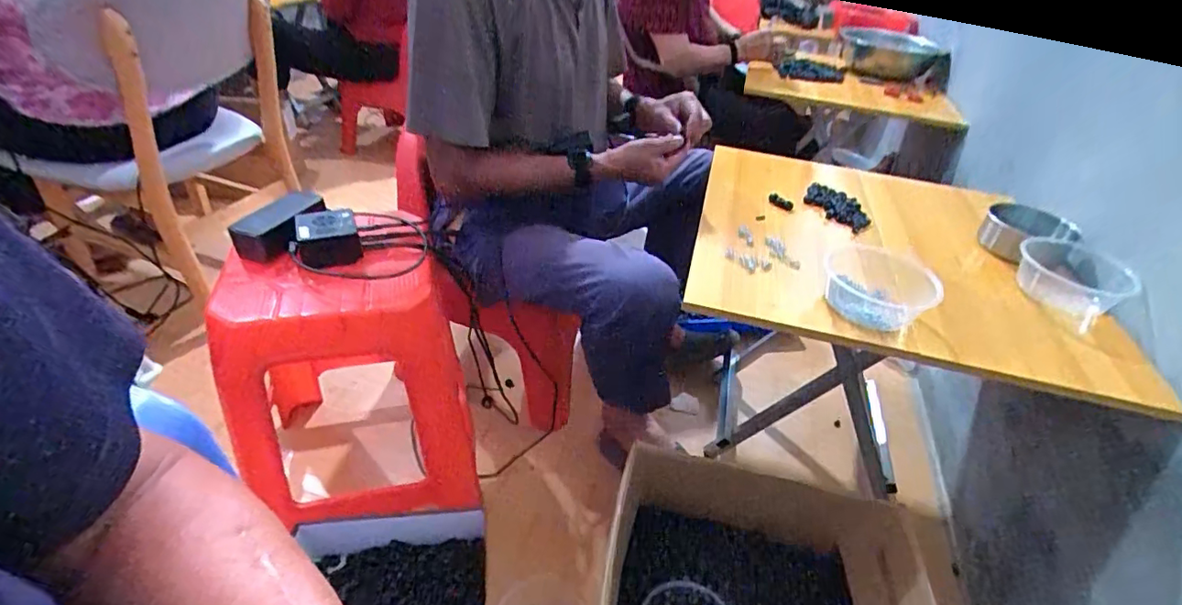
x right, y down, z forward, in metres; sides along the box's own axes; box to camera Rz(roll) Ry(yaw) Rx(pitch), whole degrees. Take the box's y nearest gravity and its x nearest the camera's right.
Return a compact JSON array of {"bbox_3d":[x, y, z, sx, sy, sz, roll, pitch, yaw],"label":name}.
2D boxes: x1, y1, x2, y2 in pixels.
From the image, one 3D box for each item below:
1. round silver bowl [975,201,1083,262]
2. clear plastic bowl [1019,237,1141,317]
[{"bbox_3d":[0.703,-0.115,0.915,0.098,0.066,0.115,-7,39,-16],"label":"round silver bowl"},{"bbox_3d":[0.715,-0.046,0.830,0.139,0.065,0.139,31,44,30],"label":"clear plastic bowl"}]

